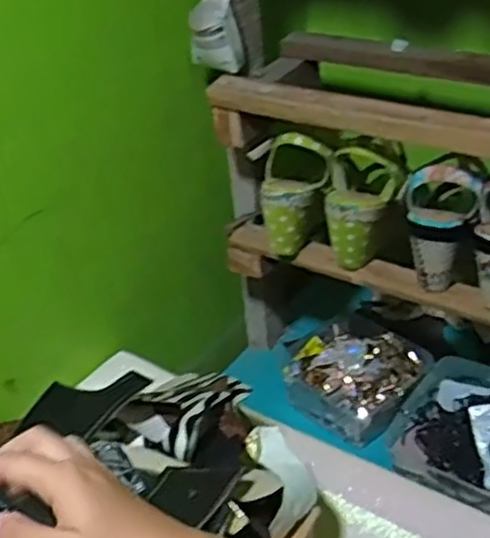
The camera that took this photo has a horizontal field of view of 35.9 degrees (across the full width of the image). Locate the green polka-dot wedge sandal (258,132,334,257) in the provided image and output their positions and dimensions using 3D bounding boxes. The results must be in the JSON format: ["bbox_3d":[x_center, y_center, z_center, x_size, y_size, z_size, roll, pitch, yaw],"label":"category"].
[{"bbox_3d":[0.053,-0.086,0.882,0.075,0.142,0.058,16,15,28],"label":"green polka-dot wedge sandal"}]

